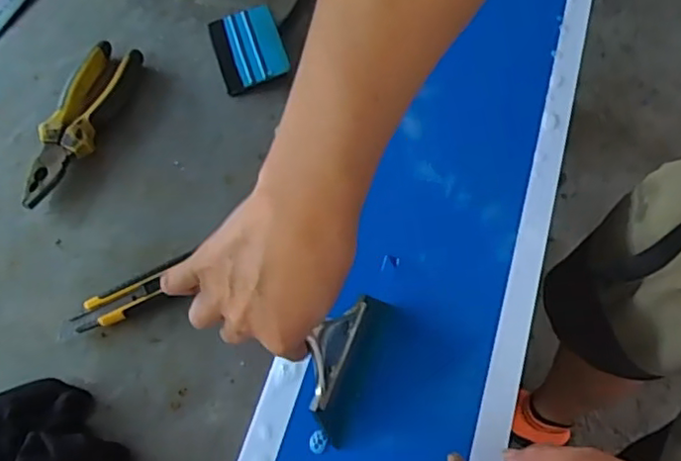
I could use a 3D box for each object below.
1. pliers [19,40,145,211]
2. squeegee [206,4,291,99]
[{"bbox_3d":[-0.256,-0.105,0.606,0.049,0.027,0.185,18,66,7],"label":"pliers"},{"bbox_3d":[-0.097,-0.193,0.659,0.069,0.017,0.098,-17,67,-9],"label":"squeegee"}]

